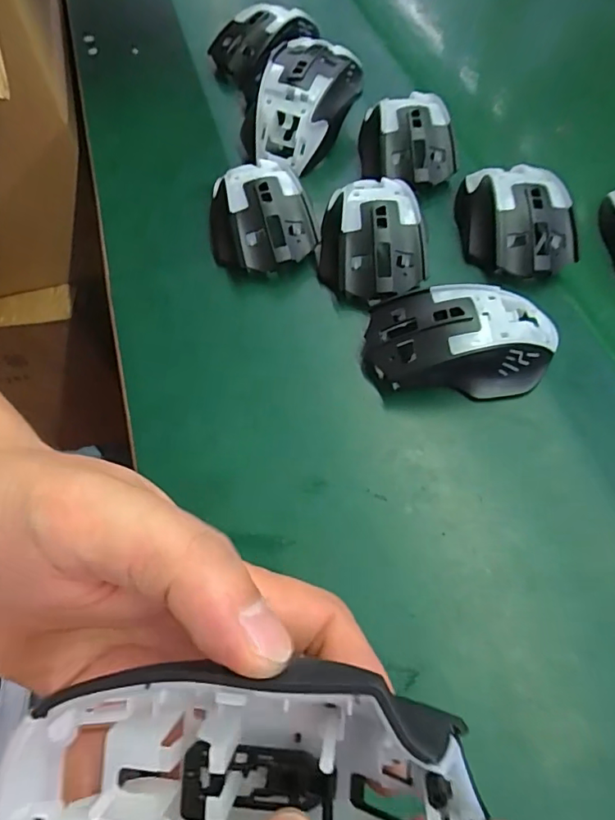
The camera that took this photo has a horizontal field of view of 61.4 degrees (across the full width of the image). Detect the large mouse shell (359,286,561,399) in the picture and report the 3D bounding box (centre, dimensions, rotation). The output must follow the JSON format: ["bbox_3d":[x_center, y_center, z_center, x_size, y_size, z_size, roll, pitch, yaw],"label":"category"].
[{"bbox_3d":[0.094,-0.042,0.313,0.115,0.039,0.064,0,60,-1],"label":"large mouse shell"}]

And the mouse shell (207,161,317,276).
[{"bbox_3d":[-0.034,-0.140,0.375,0.076,0.042,0.097,-17,62,-10],"label":"mouse shell"}]

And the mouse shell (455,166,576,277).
[{"bbox_3d":[0.147,-0.134,0.367,0.075,0.042,0.099,4,60,2],"label":"mouse shell"}]

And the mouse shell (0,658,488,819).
[{"bbox_3d":[-0.019,0.102,0.129,0.113,0.053,0.064,-3,60,-1],"label":"mouse shell"}]

